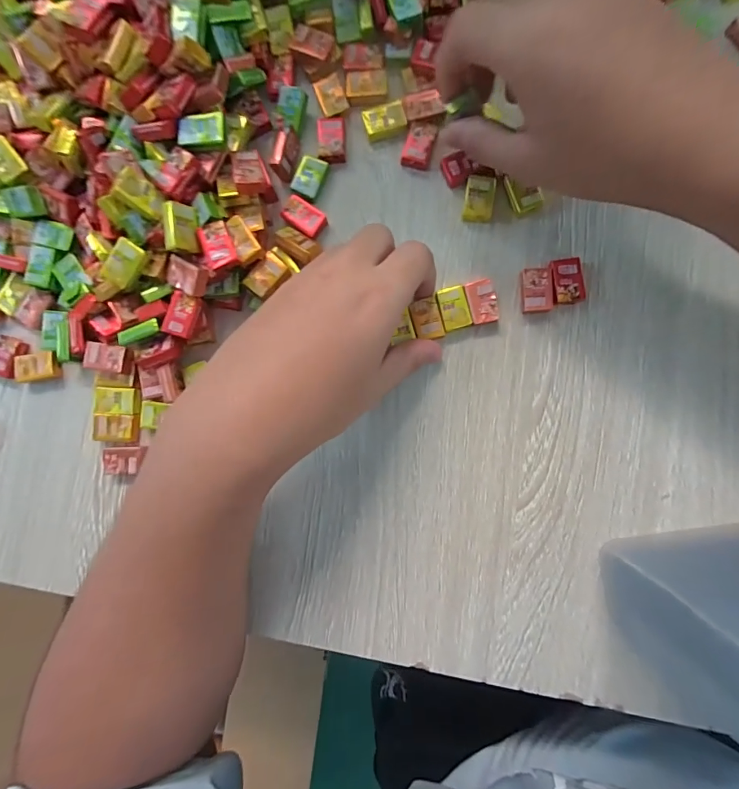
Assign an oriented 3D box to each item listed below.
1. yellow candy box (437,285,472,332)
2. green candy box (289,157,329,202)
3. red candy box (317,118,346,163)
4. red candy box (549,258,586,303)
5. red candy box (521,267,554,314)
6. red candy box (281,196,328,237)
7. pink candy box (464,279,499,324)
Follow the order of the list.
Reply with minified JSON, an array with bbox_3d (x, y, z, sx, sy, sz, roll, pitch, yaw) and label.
[{"bbox_3d":[0.051,-0.053,0.246,0.017,0.004,0.025,-15,86,4],"label":"yellow candy box"},{"bbox_3d":[-0.039,-0.138,0.259,0.018,0.005,0.027,23,89,6],"label":"green candy box"},{"bbox_3d":[-0.025,-0.163,0.260,0.018,0.006,0.028,-4,87,5],"label":"red candy box"},{"bbox_3d":[0.119,-0.067,0.244,0.019,0.009,0.027,-10,86,4],"label":"red candy box"},{"bbox_3d":[0.101,-0.063,0.245,0.017,0.008,0.026,-1,87,5],"label":"red candy box"},{"bbox_3d":[-0.042,-0.113,0.259,0.027,0.007,0.018,37,90,6],"label":"red candy box"},{"bbox_3d":[0.068,-0.056,0.248,0.016,0.008,0.026,-11,86,4],"label":"pink candy box"}]

